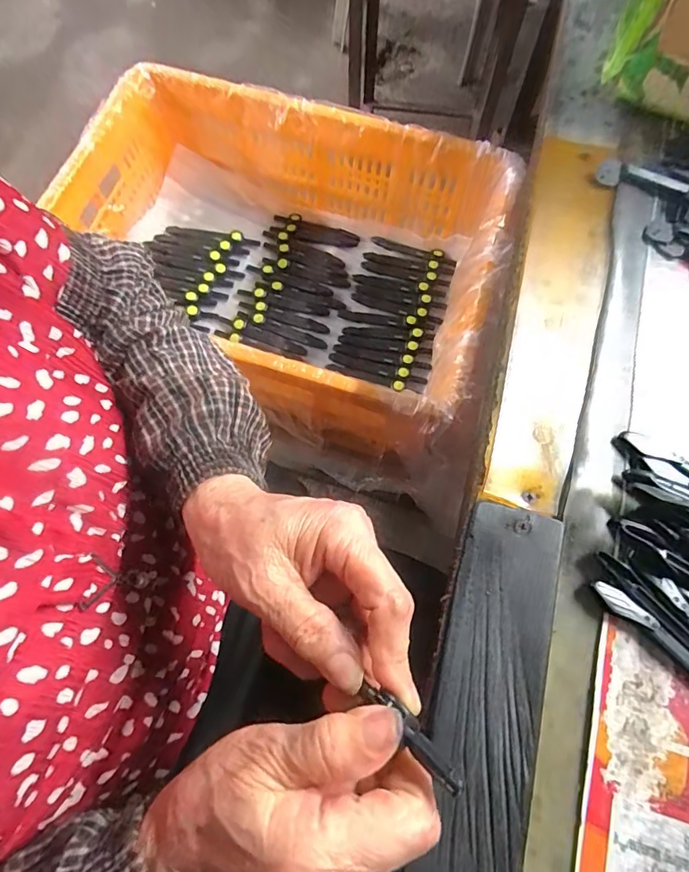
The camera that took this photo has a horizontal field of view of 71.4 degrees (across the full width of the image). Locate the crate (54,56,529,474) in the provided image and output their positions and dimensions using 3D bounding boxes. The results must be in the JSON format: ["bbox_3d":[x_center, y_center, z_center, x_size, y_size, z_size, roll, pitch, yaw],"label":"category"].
[{"bbox_3d":[-0.078,-0.212,0.594,0.482,0.171,0.349,17,70,6],"label":"crate"}]

